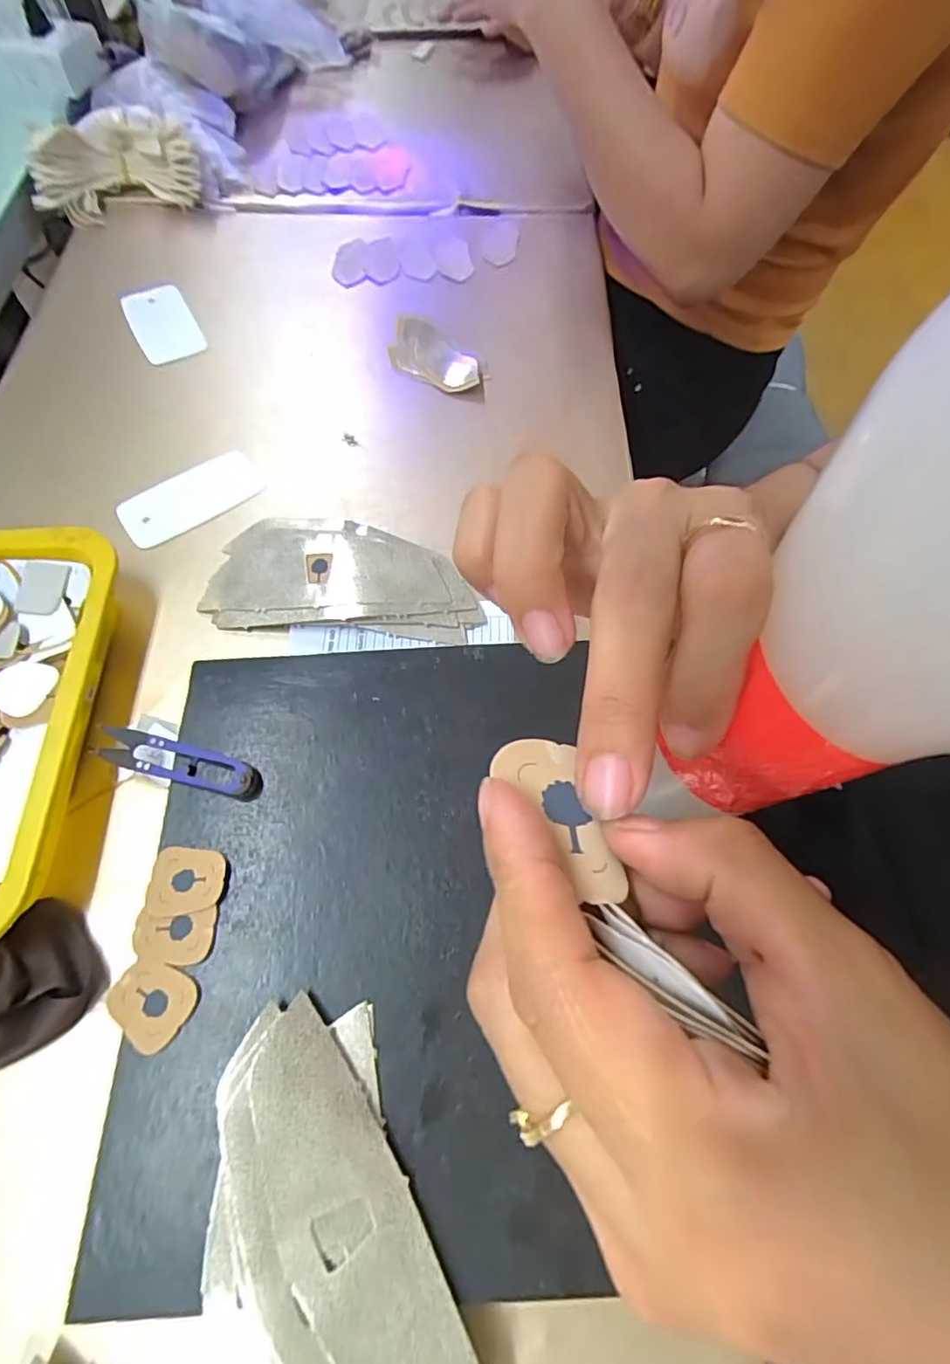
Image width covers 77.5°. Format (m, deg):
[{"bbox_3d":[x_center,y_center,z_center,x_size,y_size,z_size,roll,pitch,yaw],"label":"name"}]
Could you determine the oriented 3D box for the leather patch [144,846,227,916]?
[{"bbox_3d":[-0.149,0.103,0.306,0.037,0.005,0.033,0,64,0],"label":"leather patch"}]

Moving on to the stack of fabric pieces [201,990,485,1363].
[{"bbox_3d":[-0.066,0.229,0.237,0.092,0.018,0.172,-21,66,-10],"label":"stack of fabric pieces"}]

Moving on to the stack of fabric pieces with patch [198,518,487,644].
[{"bbox_3d":[-0.089,-0.081,0.408,0.180,0.025,0.094,2,64,1],"label":"stack of fabric pieces with patch"}]

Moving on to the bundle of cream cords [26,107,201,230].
[{"bbox_3d":[-0.353,-0.506,0.587,0.156,0.066,0.070,-15,65,-7],"label":"bundle of cream cords"}]

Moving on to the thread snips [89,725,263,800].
[{"bbox_3d":[-0.168,0.044,0.332,0.098,0.010,0.022,14,65,7],"label":"thread snips"}]

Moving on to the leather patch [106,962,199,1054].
[{"bbox_3d":[-0.154,0.152,0.282,0.037,0.005,0.032,29,67,13],"label":"leather patch"}]

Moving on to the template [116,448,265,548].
[{"bbox_3d":[-0.214,-0.141,0.450,0.106,0.004,0.050,-34,76,-20],"label":"template"}]

